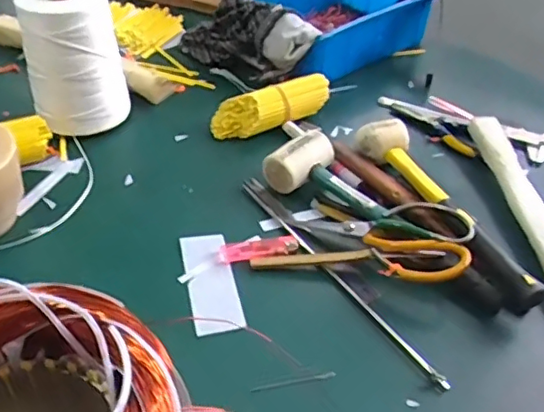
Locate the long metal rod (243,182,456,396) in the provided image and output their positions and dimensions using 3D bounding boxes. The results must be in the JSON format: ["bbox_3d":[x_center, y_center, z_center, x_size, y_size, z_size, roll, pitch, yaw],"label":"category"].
[{"bbox_3d":[0.056,0.061,0.568,0.010,0.005,0.307,-21,46,-28],"label":"long metal rod"}]

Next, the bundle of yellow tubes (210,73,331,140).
[{"bbox_3d":[0.001,-0.126,0.743,0.156,0.054,0.055,-17,44,-24],"label":"bundle of yellow tubes"}]

